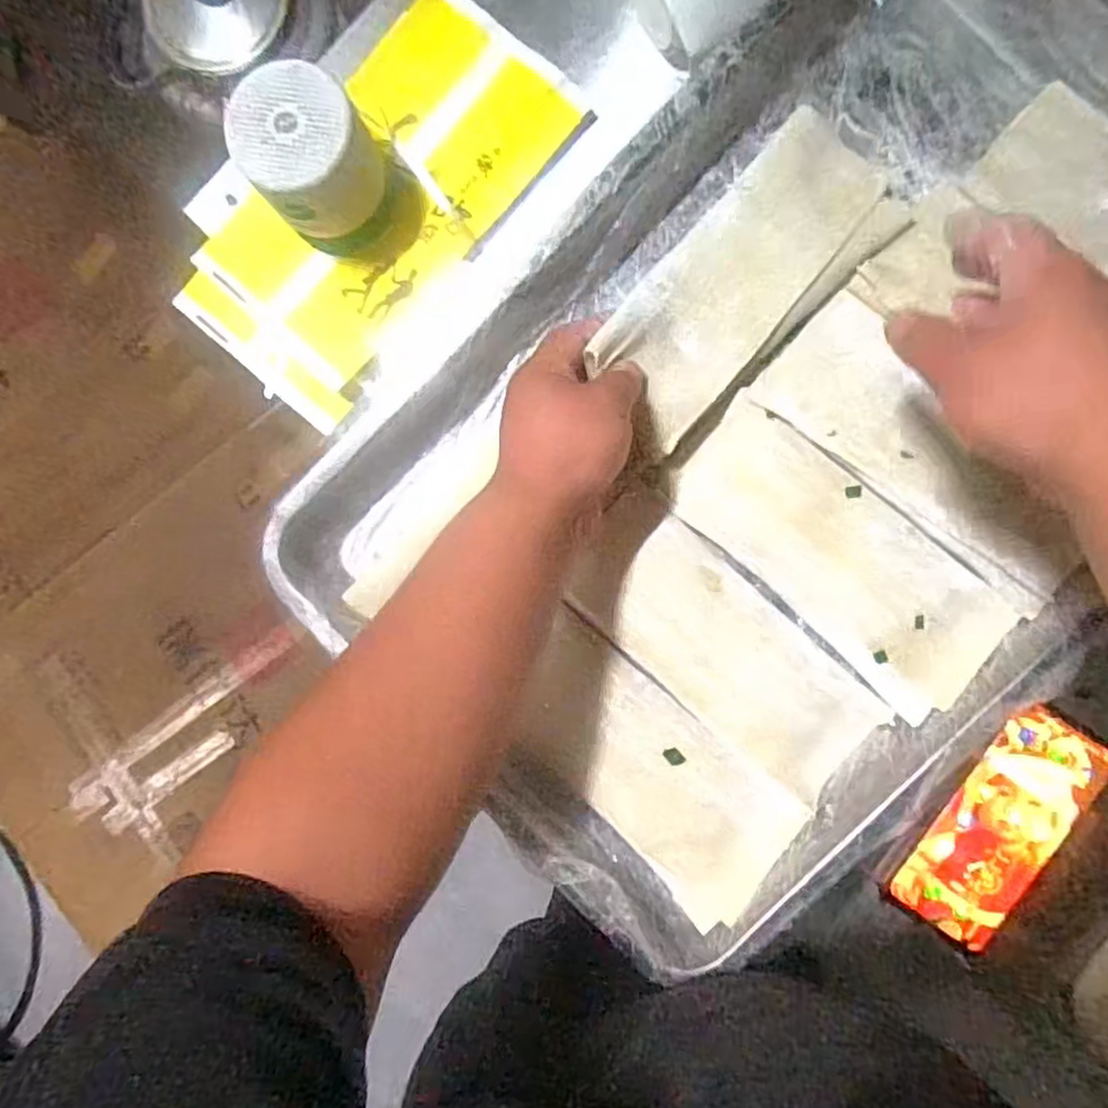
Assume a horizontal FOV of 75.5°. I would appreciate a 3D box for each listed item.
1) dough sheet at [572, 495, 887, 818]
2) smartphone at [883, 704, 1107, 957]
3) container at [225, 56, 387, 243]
[{"bbox_3d":[0.105,0.061,0.439,0.217,0.019,0.084,44,92,2],"label":"dough sheet"},{"bbox_3d":[0.284,0.173,0.453,0.075,0.005,0.155,33,92,2],"label":"smartphone"},{"bbox_3d":[-0.145,-0.239,0.437,0.071,0.086,0.064,-43,88,3],"label":"container"}]

